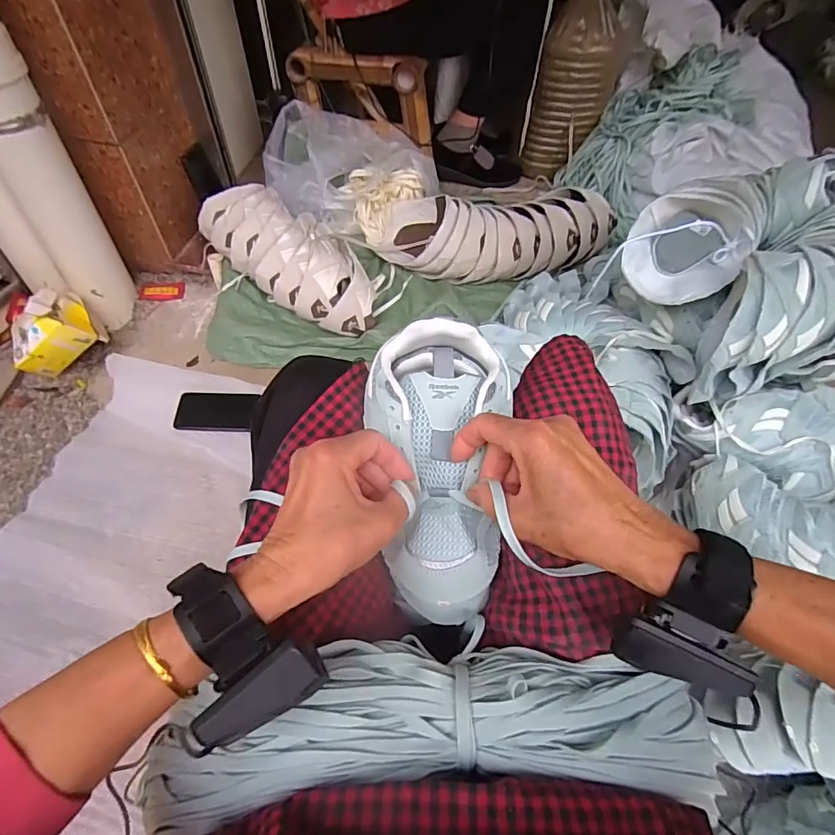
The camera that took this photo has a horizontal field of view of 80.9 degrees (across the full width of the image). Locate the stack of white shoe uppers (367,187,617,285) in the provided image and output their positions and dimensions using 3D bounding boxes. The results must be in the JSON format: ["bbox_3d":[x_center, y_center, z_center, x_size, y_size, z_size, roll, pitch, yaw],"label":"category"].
[{"bbox_3d":[0.143,-0.378,1.009,0.497,0.109,0.178,3,54,1],"label":"stack of white shoe uppers"}]

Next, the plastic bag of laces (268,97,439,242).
[{"bbox_3d":[-0.163,-0.543,1.080,0.401,0.174,0.202,14,55,8],"label":"plastic bag of laces"}]

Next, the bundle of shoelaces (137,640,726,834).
[{"bbox_3d":[0.009,0.203,0.316,0.375,0.069,0.106,-3,54,-4],"label":"bundle of shoelaces"}]

